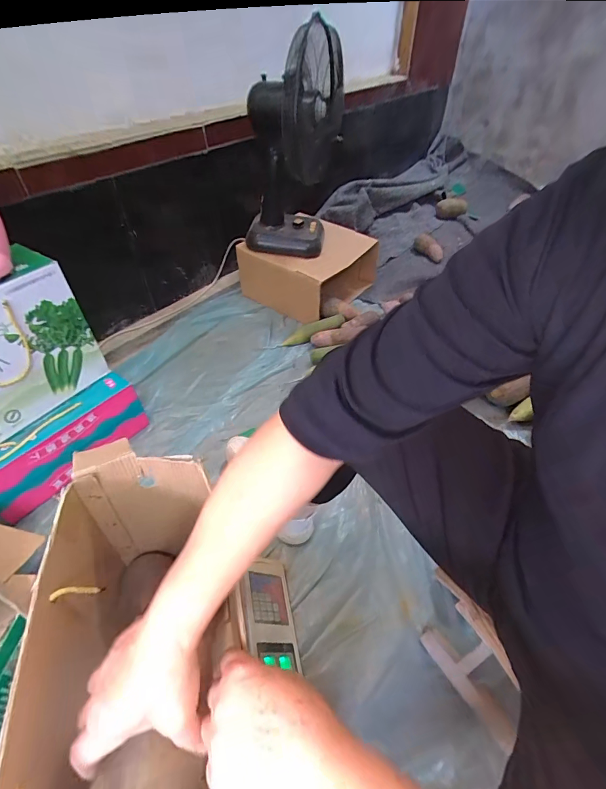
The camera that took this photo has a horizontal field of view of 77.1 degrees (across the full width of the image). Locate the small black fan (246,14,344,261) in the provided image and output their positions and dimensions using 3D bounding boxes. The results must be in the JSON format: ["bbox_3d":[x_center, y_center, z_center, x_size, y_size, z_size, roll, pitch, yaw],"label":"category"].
[{"bbox_3d":[-0.030,-0.635,1.037,0.255,0.528,0.287,1,46,0],"label":"small black fan"}]

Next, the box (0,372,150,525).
[{"bbox_3d":[-0.497,0.106,0.802,0.078,0.132,0.331,27,50,22],"label":"box"}]

